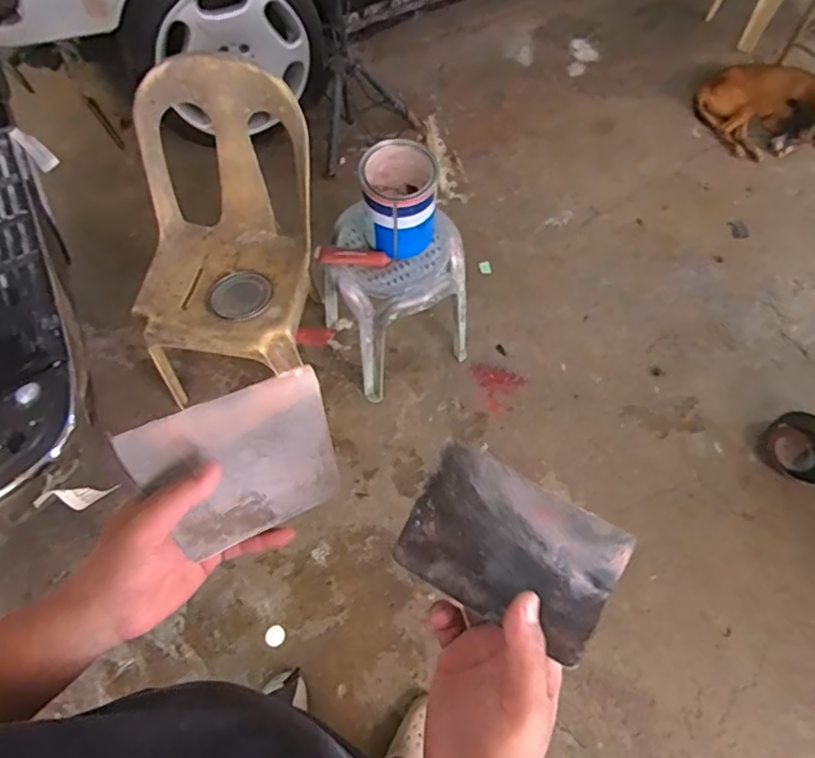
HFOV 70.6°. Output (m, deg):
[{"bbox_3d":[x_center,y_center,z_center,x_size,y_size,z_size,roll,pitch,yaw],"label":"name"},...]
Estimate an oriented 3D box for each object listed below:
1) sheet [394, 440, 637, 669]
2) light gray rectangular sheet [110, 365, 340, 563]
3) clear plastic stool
[{"bbox_3d":[0.067,0.109,0.377,0.134,0.006,0.097,30,60,15],"label":"sheet"},{"bbox_3d":[-0.114,0.058,0.406,0.136,0.007,0.096,-23,88,-24],"label":"light gray rectangular sheet"},{"bbox_3d":[-0.038,-0.208,1.554,0.319,0.457,0.328,-29,66,-13],"label":"clear plastic stool"}]

